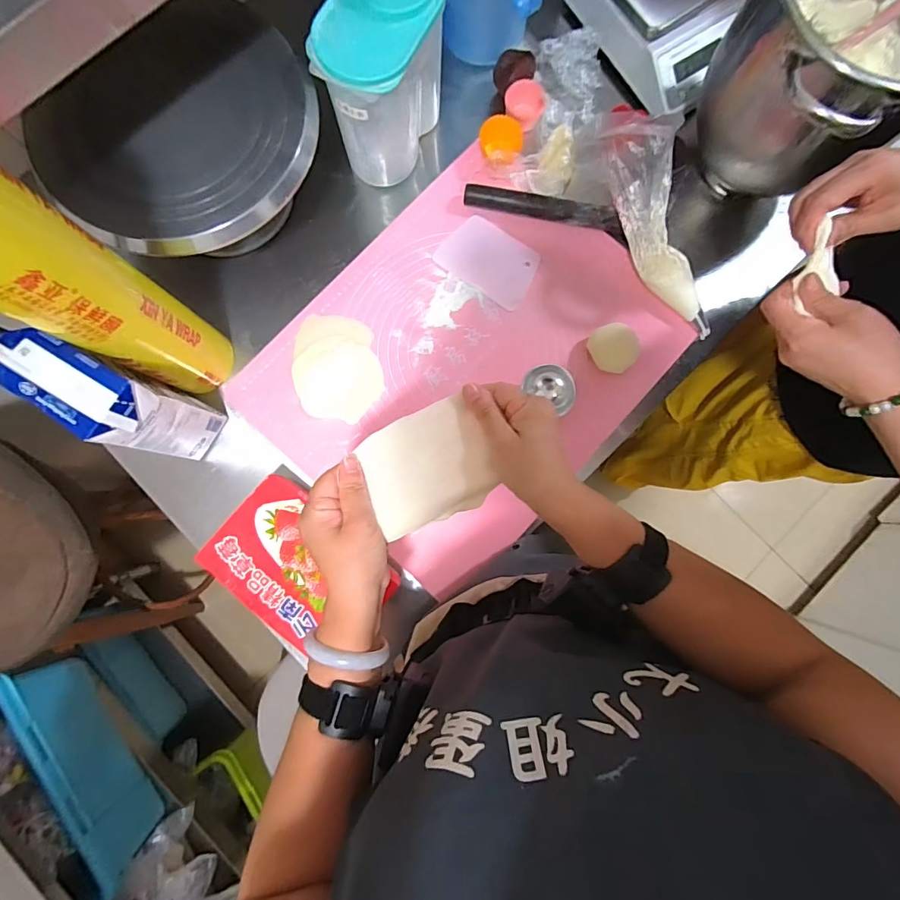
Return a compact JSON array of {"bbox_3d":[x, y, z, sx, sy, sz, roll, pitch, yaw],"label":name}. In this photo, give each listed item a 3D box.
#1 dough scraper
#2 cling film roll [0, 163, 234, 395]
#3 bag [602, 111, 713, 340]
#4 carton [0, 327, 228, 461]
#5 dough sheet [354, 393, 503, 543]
[{"bbox_3d":[0.052,-0.248,0.574,0.126,0.004,0.086,34,84,2],"label":"dough scraper"},{"bbox_3d":[-0.315,-0.137,0.375,0.094,0.363,0.085,28,84,2],"label":"cling film roll"},{"bbox_3d":[0.267,-0.264,0.543,0.058,0.074,0.257,-29,105,-4],"label":"bag"},{"bbox_3d":[-0.335,-0.051,0.460,0.115,0.179,0.059,33,84,2],"label":"carton"},{"bbox_3d":[-0.018,0.013,0.353,0.096,0.015,0.087,-20,85,-4],"label":"dough sheet"}]

